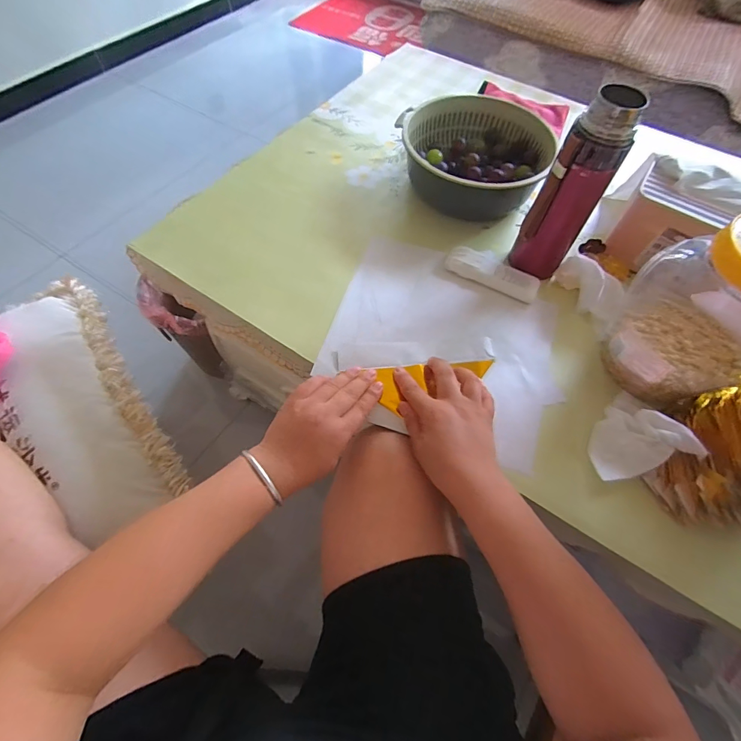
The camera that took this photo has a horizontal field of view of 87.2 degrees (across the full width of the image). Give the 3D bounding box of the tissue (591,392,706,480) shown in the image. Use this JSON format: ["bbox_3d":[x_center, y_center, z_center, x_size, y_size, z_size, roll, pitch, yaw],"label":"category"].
[{"bbox_3d":[0.271,0.062,0.405,0.090,0.043,0.086,-8,61,-7],"label":"tissue"}]

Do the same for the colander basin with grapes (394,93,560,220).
[{"bbox_3d":[0.173,-0.335,0.605,0.213,0.083,0.188,-21,64,-13],"label":"colander basin with grapes"}]

